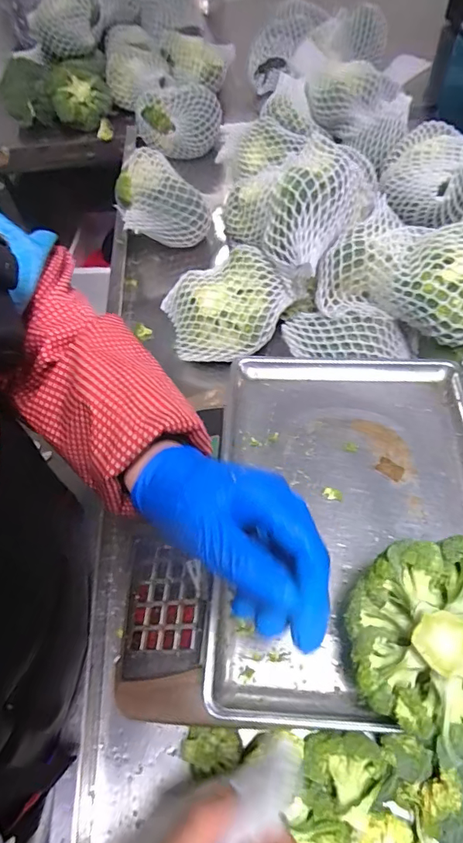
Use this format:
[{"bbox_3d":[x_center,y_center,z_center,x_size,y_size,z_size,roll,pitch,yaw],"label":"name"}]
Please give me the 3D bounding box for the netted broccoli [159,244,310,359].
[{"bbox_3d":[0.004,-0.153,0.628,0.184,0.095,0.125,-12,57,-3],"label":"netted broccoli"}]

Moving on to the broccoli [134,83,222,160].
[{"bbox_3d":[-0.101,-0.587,0.925,0.163,0.111,0.095,-12,57,-3],"label":"broccoli"}]

